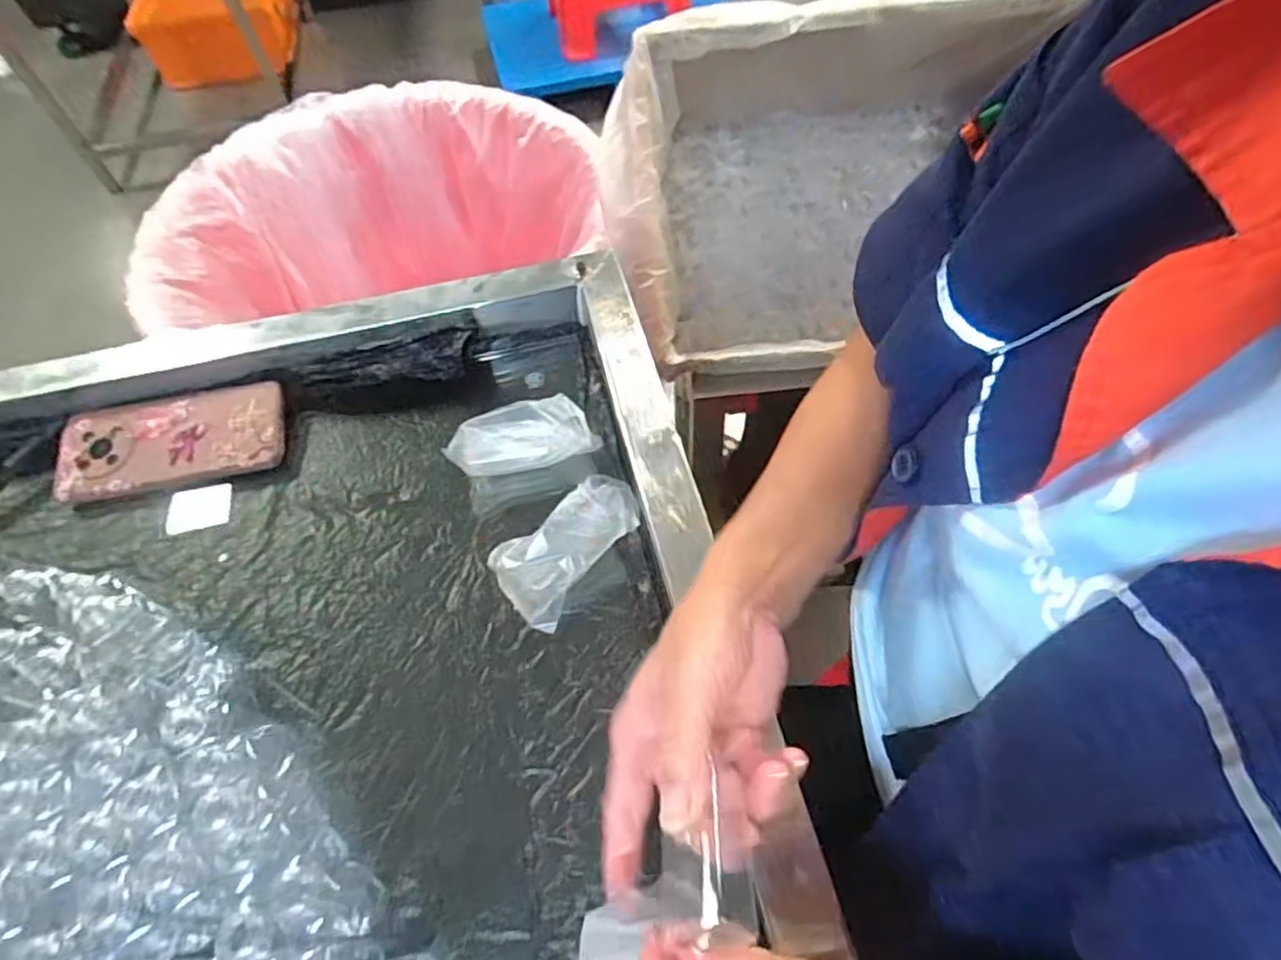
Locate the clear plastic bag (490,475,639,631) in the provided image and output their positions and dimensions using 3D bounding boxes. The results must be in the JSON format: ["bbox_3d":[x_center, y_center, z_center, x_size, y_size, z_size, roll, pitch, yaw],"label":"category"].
[{"bbox_3d":[-0.046,0.042,0.457,0.110,0.049,0.062,-37,62,-19],"label":"clear plastic bag"}]

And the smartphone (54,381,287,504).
[{"bbox_3d":[-0.370,-0.032,0.530,0.169,0.009,0.080,-12,65,-6],"label":"smartphone"}]

